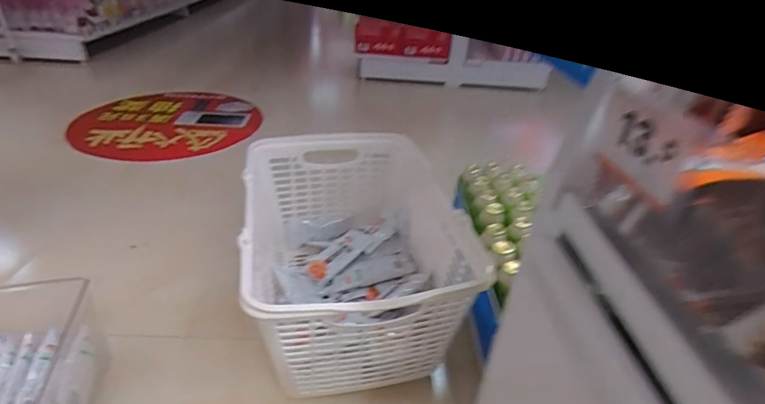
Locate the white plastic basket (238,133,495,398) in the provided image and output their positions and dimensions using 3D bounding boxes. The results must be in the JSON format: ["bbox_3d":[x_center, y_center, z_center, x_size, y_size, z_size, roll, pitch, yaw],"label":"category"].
[{"bbox_3d":[-0.051,0.089,0.706,0.310,0.235,0.440,-4,33,-13],"label":"white plastic basket"}]

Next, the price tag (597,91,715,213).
[{"bbox_3d":[0.172,-0.038,0.281,0.010,0.060,0.075,-5,36,-8],"label":"price tag"}]

